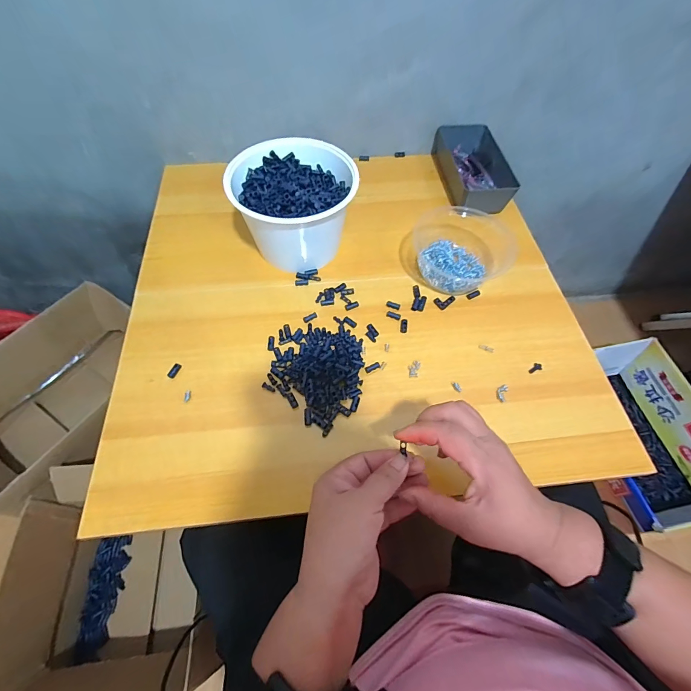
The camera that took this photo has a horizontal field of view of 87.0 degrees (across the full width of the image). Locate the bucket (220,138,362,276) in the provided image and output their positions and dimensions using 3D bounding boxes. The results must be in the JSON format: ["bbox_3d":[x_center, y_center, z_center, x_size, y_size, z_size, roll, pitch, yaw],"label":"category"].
[{"bbox_3d":[-0.071,-0.191,0.509,0.158,0.110,0.150,1,59,-2],"label":"bucket"}]

